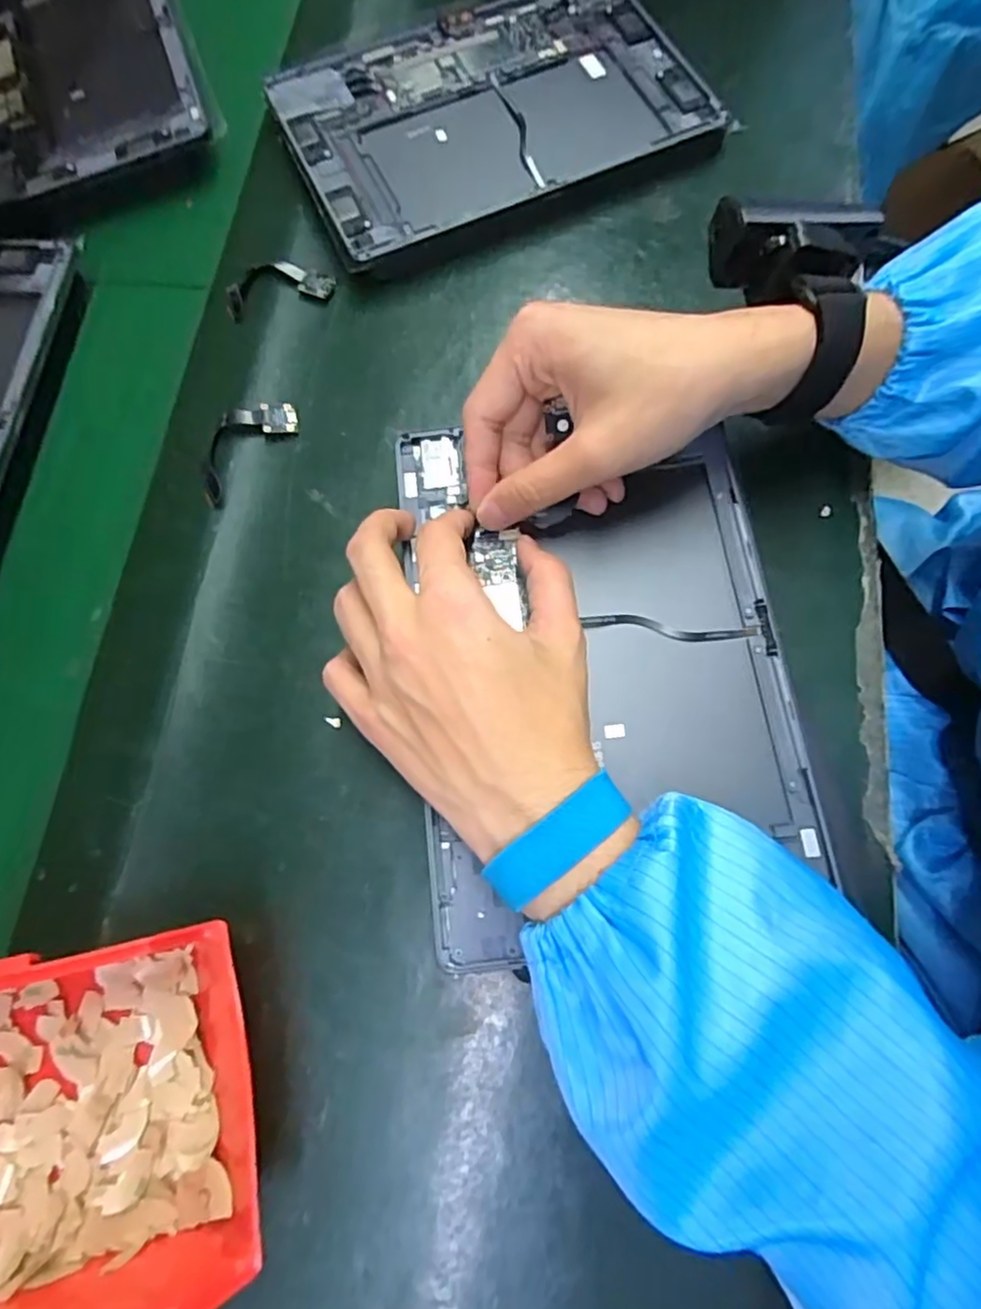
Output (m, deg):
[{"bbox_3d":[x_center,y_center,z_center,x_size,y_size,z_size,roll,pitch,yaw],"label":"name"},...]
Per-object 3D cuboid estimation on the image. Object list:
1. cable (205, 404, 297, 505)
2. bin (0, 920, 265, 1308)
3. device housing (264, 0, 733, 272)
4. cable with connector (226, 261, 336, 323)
[{"bbox_3d":[-0.142,-0.120,0.373,0.034,0.010,0.074,37,77,13],"label":"cable"},{"bbox_3d":[-0.166,0.178,0.246,0.146,0.070,0.118,-14,72,-2],"label":"bin"},{"bbox_3d":[0.000,-0.352,0.432,0.256,0.027,0.175,-23,72,-5],"label":"device housing"},{"bbox_3d":[-0.130,-0.227,0.401,0.065,0.018,0.030,-22,72,-5],"label":"cable with connector"}]

